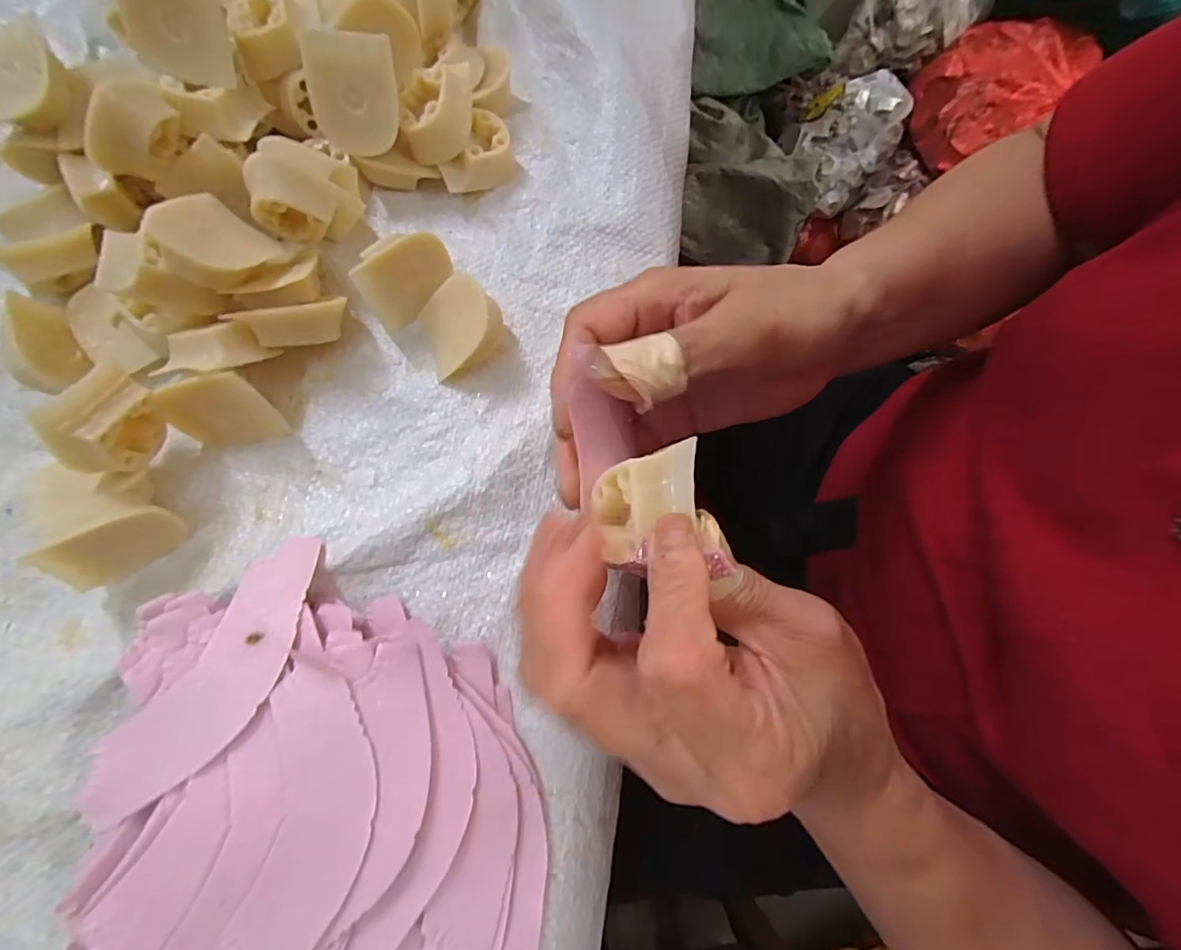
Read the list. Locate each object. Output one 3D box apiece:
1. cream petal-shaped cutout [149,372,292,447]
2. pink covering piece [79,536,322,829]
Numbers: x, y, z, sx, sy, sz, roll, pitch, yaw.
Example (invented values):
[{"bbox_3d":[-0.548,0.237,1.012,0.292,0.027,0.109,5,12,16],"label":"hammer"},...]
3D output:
[{"bbox_3d":[-0.164,-0.028,0.230,0.045,0.038,0.004,-8,52,2],"label":"cream petal-shaped cutout"},{"bbox_3d":[-0.140,0.077,0.198,0.042,0.011,0.112,22,66,22],"label":"pink covering piece"}]

